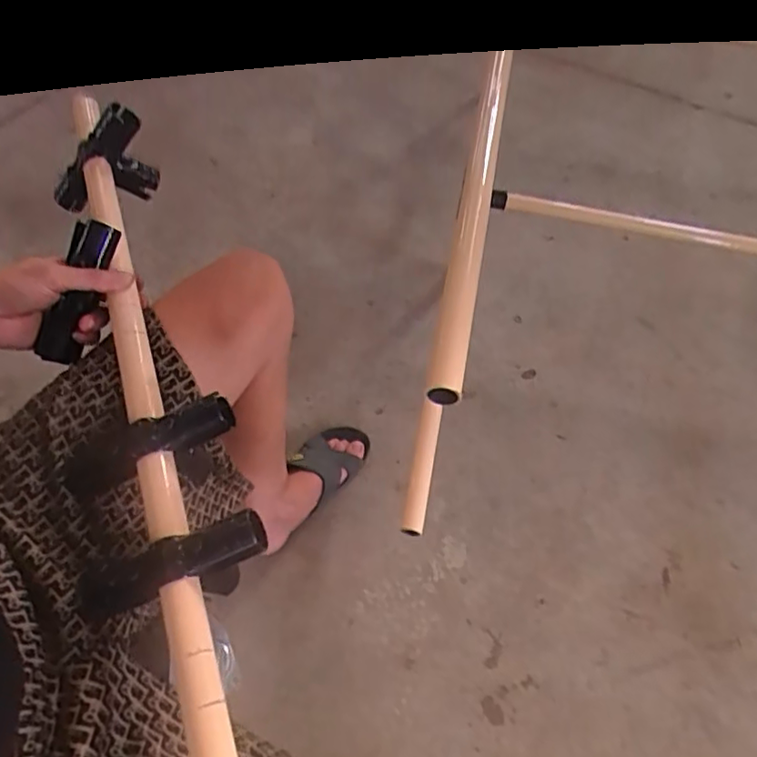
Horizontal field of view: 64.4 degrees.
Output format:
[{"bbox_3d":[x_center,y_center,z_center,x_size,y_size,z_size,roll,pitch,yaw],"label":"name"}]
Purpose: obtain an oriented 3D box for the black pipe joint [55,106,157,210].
[{"bbox_3d":[-0.304,-0.233,0.651,0.111,0.096,0.048,-18,59,-12],"label":"black pipe joint"}]

